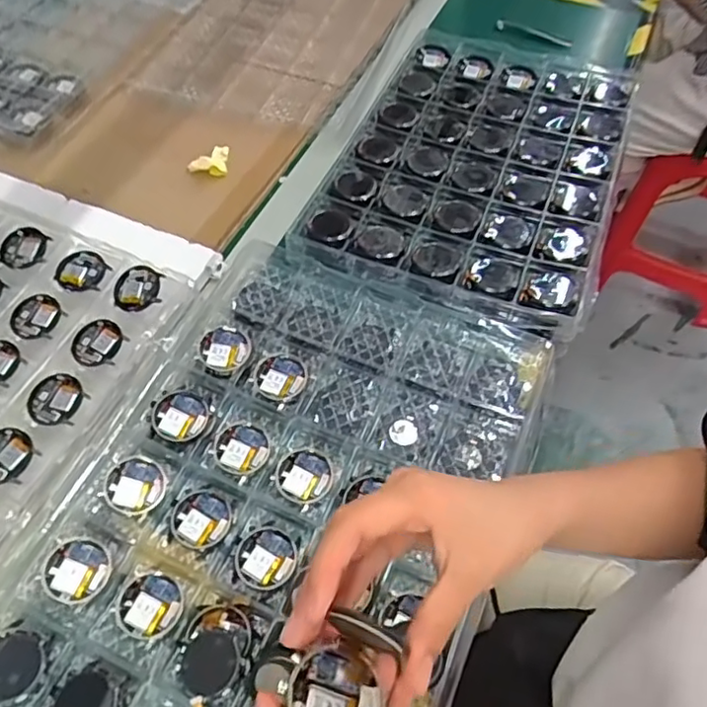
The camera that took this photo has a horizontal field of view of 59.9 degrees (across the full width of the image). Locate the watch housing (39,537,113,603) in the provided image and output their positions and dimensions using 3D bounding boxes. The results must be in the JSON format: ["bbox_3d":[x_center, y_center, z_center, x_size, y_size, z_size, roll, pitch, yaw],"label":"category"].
[{"bbox_3d":[-0.196,0.152,0.434,0.043,0.015,0.042,0,56,0],"label":"watch housing"}]

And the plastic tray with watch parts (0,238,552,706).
[{"bbox_3d":[-0.053,0.110,0.462,0.311,0.026,0.459,17,58,12],"label":"plastic tray with watch parts"}]

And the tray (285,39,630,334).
[{"bbox_3d":[0.146,-0.220,0.707,0.297,0.026,0.434,18,58,12],"label":"tray"}]

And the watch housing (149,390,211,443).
[{"bbox_3d":[-0.142,0.052,0.504,0.043,0.012,0.044,0,56,0],"label":"watch housing"}]

